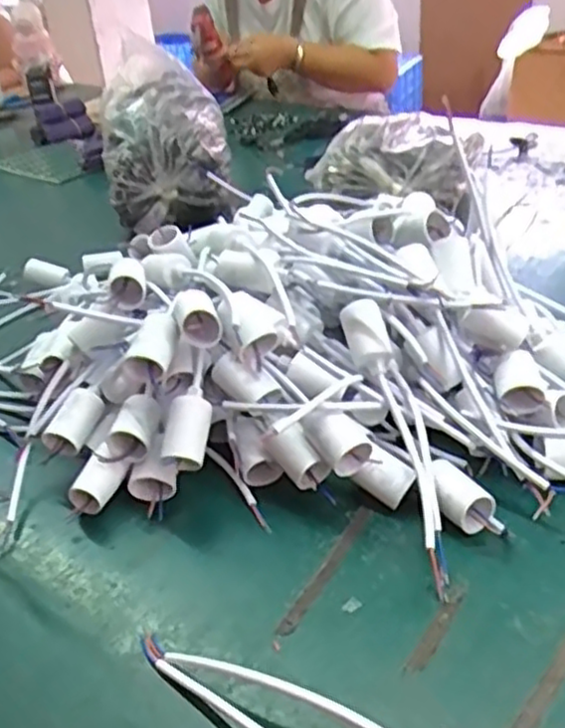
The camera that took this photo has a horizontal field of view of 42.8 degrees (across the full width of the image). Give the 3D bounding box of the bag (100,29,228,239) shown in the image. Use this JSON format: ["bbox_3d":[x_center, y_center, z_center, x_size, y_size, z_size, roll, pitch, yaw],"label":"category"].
[{"bbox_3d":[-0.153,-0.295,0.937,0.145,0.187,0.190,-9,32,-5],"label":"bag"}]

